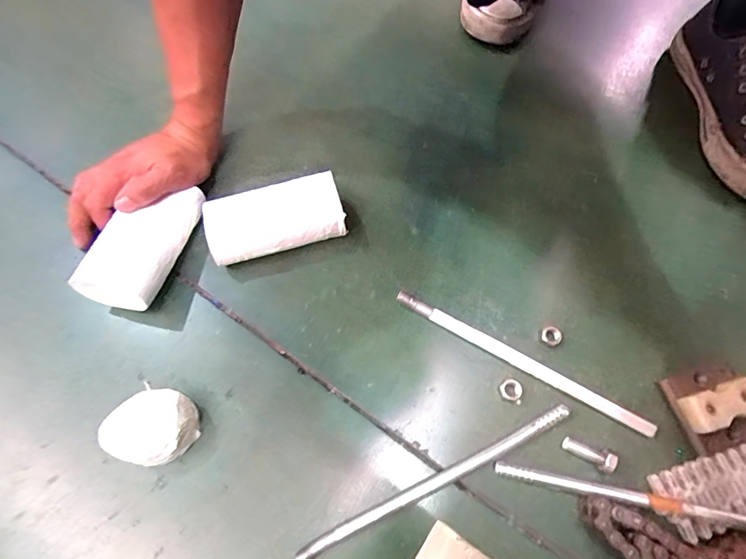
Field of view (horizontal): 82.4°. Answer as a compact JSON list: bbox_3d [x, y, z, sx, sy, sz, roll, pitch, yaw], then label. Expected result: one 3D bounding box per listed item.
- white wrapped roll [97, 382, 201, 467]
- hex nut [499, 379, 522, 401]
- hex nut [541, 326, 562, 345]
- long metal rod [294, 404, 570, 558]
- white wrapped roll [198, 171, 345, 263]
[{"bbox_3d":[-0.176,0.119,0.347,0.056,0.049,0.057,0,68,-1],"label":"white wrapped roll"},{"bbox_3d":[0.125,0.100,0.385,0.018,0.007,0.019,-18,69,-8],"label":"hex nut"},{"bbox_3d":[0.170,0.054,0.406,0.017,0.009,0.018,-28,71,-12],"label":"hex nut"},{"bbox_3d":[0.055,0.168,0.354,0.251,0.011,0.014,-24,70,-11],"label":"long metal rod"},{"bbox_3d":[-0.094,-0.056,0.423,0.124,0.060,0.062,-17,69,-8],"label":"white wrapped roll"}]

